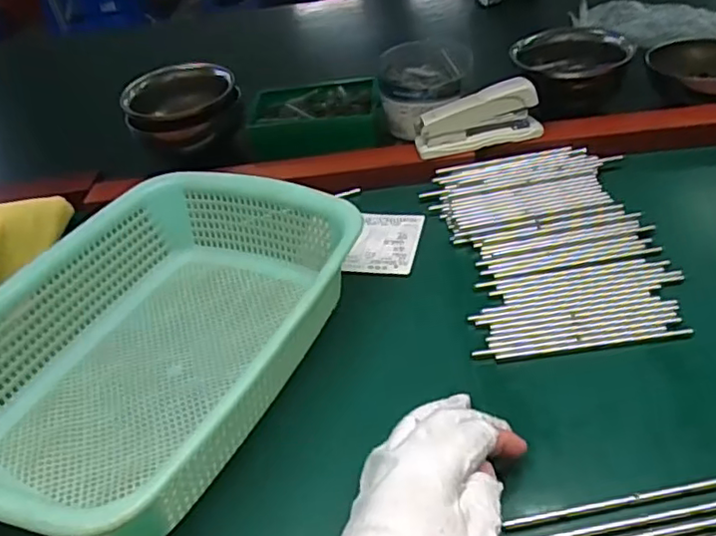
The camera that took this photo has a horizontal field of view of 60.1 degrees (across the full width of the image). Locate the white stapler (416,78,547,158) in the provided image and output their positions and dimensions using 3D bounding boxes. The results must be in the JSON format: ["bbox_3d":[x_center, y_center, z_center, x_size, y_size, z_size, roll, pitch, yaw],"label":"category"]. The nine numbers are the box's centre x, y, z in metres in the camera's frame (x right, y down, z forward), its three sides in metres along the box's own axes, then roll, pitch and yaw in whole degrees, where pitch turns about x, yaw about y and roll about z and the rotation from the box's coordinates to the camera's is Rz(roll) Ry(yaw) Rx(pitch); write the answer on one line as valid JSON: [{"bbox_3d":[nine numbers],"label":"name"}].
[{"bbox_3d":[0.120,-0.148,0.610,0.124,0.053,0.035,-12,40,-4],"label":"white stapler"}]

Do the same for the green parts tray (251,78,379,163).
[{"bbox_3d":[-0.047,-0.167,0.687,0.143,0.045,0.094,-7,39,2],"label":"green parts tray"}]

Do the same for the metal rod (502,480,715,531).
[{"bbox_3d":[0.147,0.129,0.342,0.133,0.007,0.007,-10,39,-2],"label":"metal rod"}]

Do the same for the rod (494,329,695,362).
[{"bbox_3d":[0.164,0.052,0.432,0.134,0.006,0.005,-7,41,1],"label":"rod"}]

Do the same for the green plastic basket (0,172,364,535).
[{"bbox_3d":[-0.143,0.046,0.438,0.217,0.078,0.296,15,45,26],"label":"green plastic basket"}]

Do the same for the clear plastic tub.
[{"bbox_3d":[0.075,-0.183,0.659,0.096,0.077,0.101,27,51,35],"label":"clear plastic tub"}]

